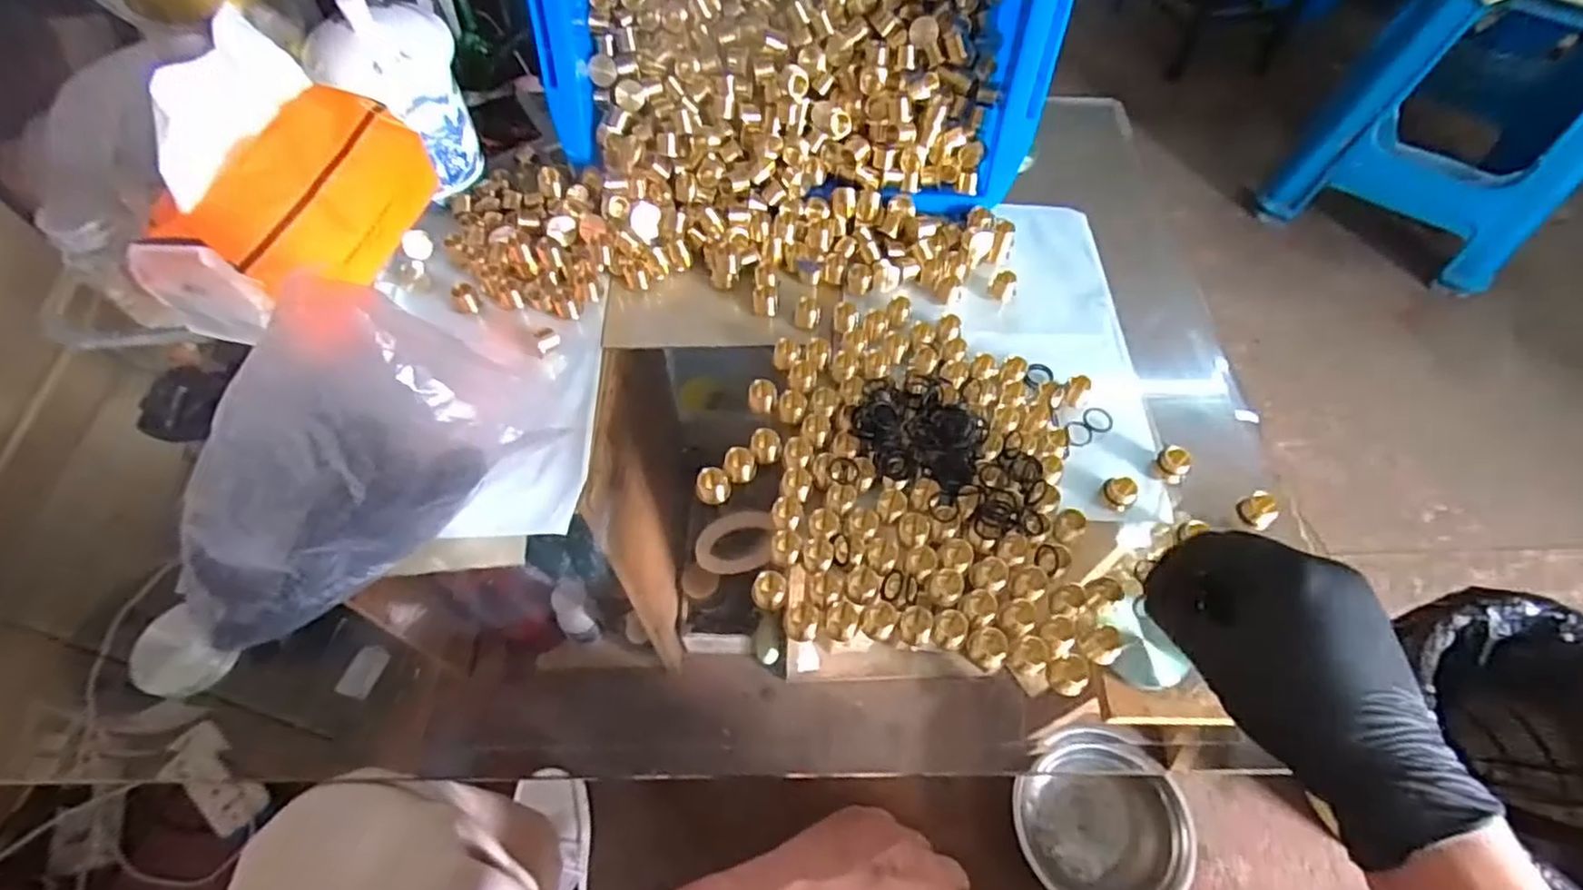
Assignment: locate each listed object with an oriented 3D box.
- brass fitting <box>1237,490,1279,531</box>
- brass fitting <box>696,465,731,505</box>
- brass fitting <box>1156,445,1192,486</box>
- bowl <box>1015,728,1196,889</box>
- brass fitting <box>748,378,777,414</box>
[{"bbox_3d":[0.294,0.041,0.437,0.014,0.018,0.021,-27,63,-17],"label":"brass fitting"},{"bbox_3d":[-0.049,0.026,0.441,0.022,0.022,0.015,-14,60,-10],"label":"brass fitting"},{"bbox_3d":[0.250,0.013,0.455,0.015,0.020,0.021,-37,66,-21],"label":"brass fitting"},{"bbox_3d":[0.334,0.417,0.756,0.172,0.071,0.175,1,59,-1],"label":"bowl"},{"bbox_3d":[-0.020,-0.033,0.477,0.019,0.020,0.016,-1,59,-2],"label":"brass fitting"}]

